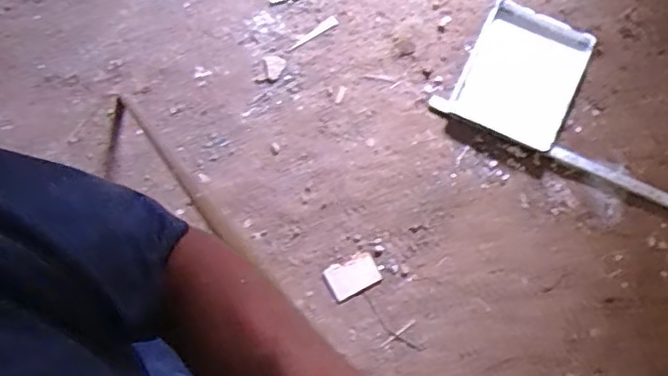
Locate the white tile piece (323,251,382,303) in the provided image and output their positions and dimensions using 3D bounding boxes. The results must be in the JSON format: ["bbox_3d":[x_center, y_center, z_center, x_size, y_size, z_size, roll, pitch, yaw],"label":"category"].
[{"bbox_3d":[0.047,0.216,1.557,0.125,0.008,0.087,-26,78,-8],"label":"white tile piece"}]

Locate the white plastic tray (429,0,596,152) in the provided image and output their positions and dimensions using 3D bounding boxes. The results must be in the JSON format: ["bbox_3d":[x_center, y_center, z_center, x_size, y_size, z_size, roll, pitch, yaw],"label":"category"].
[{"bbox_3d":[0.477,-0.307,1.653,0.311,0.064,0.363,27,76,5],"label":"white plastic tray"}]

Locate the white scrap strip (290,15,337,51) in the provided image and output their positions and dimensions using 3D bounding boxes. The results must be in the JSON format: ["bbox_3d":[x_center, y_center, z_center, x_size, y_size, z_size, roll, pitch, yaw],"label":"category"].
[{"bbox_3d":[-0.056,-0.425,1.740,0.155,0.010,0.030,-35,78,-8],"label":"white scrap strip"}]

